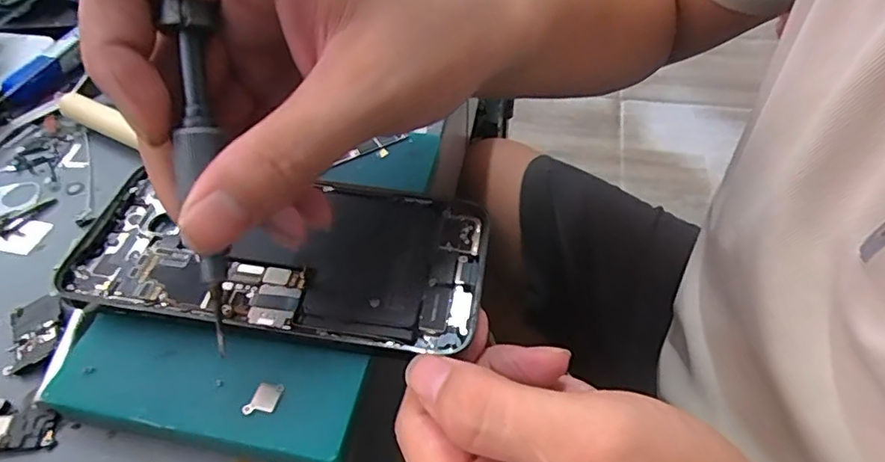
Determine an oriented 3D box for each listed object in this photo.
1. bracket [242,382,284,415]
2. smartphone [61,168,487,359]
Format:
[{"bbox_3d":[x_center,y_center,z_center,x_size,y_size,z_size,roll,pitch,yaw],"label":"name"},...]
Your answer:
[{"bbox_3d":[-0.060,0.056,0.186,0.009,0.004,0.013,12,49,14],"label":"bracket"},{"bbox_3d":[-0.064,0.010,0.221,0.159,0.006,0.077,2,47,1],"label":"smartphone"}]

